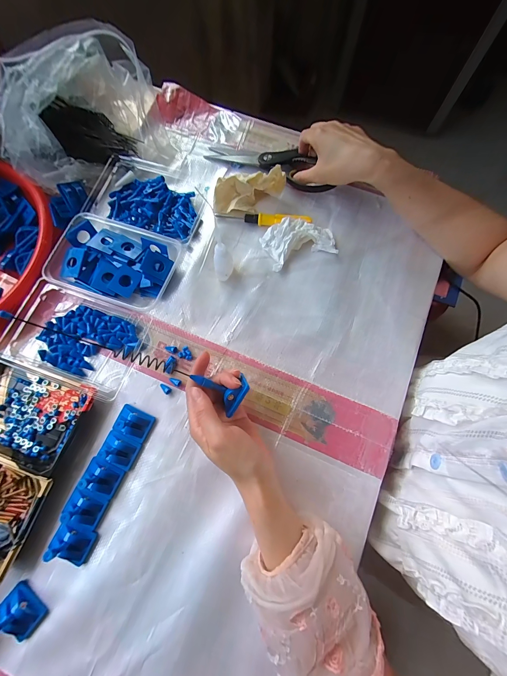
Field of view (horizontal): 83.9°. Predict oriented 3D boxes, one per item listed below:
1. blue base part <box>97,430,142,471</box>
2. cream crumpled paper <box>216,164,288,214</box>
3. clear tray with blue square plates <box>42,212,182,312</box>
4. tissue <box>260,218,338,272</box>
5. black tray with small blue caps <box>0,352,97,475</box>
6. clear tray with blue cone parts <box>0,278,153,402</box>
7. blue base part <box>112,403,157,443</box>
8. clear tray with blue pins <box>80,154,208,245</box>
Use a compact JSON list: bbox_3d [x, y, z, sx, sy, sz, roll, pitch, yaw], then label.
[{"bbox_3d":[-0.163,0.134,0.337,0.044,0.016,0.034,23,75,6],"label":"blue base part"},{"bbox_3d":[-0.006,-0.219,0.418,0.107,0.055,0.039,-3,74,-1],"label":"cream crumpled paper"},{"bbox_3d":[-0.196,-0.105,0.399,0.155,0.034,0.114,23,75,7],"label":"clear tray with blue square plates"},{"bbox_3d":[0.066,-0.142,0.412,0.098,0.026,0.064,-18,74,-5],"label":"tissue"},{"bbox_3d":[-0.287,0.089,0.346,0.156,0.024,0.109,18,75,5],"label":"black tray with small blue caps"},{"bbox_3d":[-0.247,-0.007,0.375,0.185,0.031,0.119,19,75,6],"label":"clear tray with blue cone parts"},{"bbox_3d":[-0.150,0.106,0.350,0.043,0.017,0.033,23,75,7],"label":"blue base part"},{"bbox_3d":[-0.167,-0.220,0.435,0.177,0.032,0.118,15,74,4],"label":"clear tray with blue pins"}]

